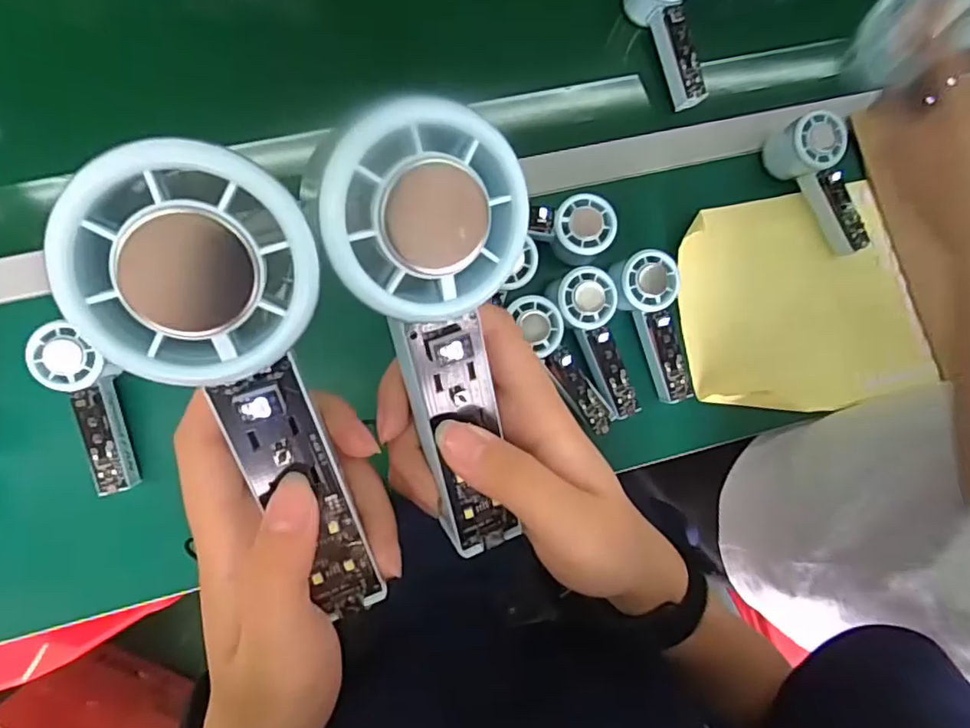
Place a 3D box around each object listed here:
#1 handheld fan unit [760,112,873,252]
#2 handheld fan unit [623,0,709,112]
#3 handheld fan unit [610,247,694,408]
[{"bbox_3d":[0.358,-0.187,0.603,0.049,0.059,0.155,-38,93,-8],"label":"handheld fan unit"},{"bbox_3d":[0.189,-0.342,0.593,0.051,0.056,0.146,-11,89,-9],"label":"handheld fan unit"},{"bbox_3d":[0.168,-0.035,0.574,0.061,0.029,0.151,-20,104,-9],"label":"handheld fan unit"}]

